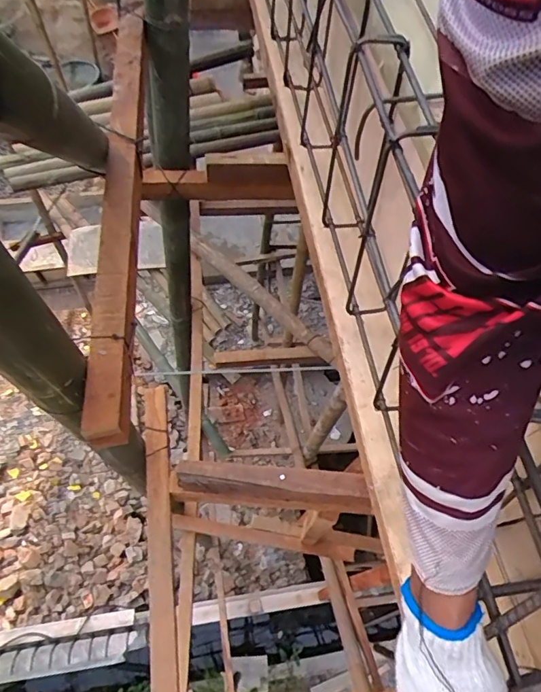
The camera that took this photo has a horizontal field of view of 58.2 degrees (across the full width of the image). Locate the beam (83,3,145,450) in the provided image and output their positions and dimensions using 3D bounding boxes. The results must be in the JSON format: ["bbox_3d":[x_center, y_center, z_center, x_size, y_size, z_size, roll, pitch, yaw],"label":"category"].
[{"bbox_3d":[-0.191,-0.208,0.631,0.042,0.036,0.681,-4,63,-3],"label":"beam"}]

